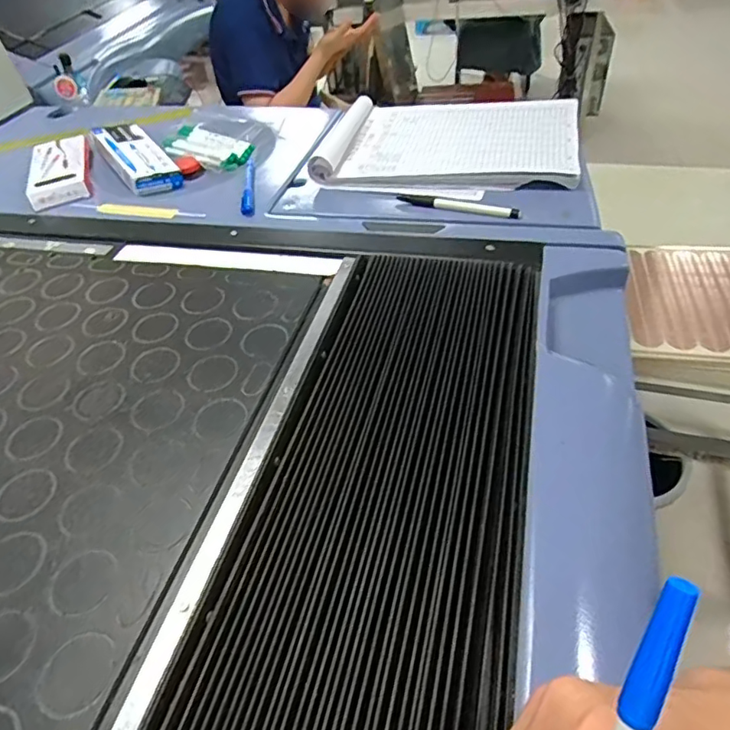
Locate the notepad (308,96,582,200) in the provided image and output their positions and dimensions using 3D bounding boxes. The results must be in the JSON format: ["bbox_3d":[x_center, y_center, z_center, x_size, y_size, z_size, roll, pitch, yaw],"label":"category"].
[{"bbox_3d":[0.107,-0.281,0.672,0.298,0.030,0.236,7,47,14],"label":"notepad"}]

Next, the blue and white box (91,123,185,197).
[{"bbox_3d":[-0.324,-0.296,0.761,0.070,0.030,0.163,-31,64,-22],"label":"blue and white box"}]

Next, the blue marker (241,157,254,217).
[{"bbox_3d":[-0.142,-0.218,0.659,0.015,0.014,0.130,-10,45,-2],"label":"blue marker"}]

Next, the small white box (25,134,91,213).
[{"bbox_3d":[-0.415,-0.265,0.735,0.076,0.030,0.167,-18,46,-10],"label":"small white box"}]

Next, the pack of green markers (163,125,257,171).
[{"bbox_3d":[-0.226,-0.325,0.794,0.157,0.018,0.084,31,56,32],"label":"pack of green markers"}]

